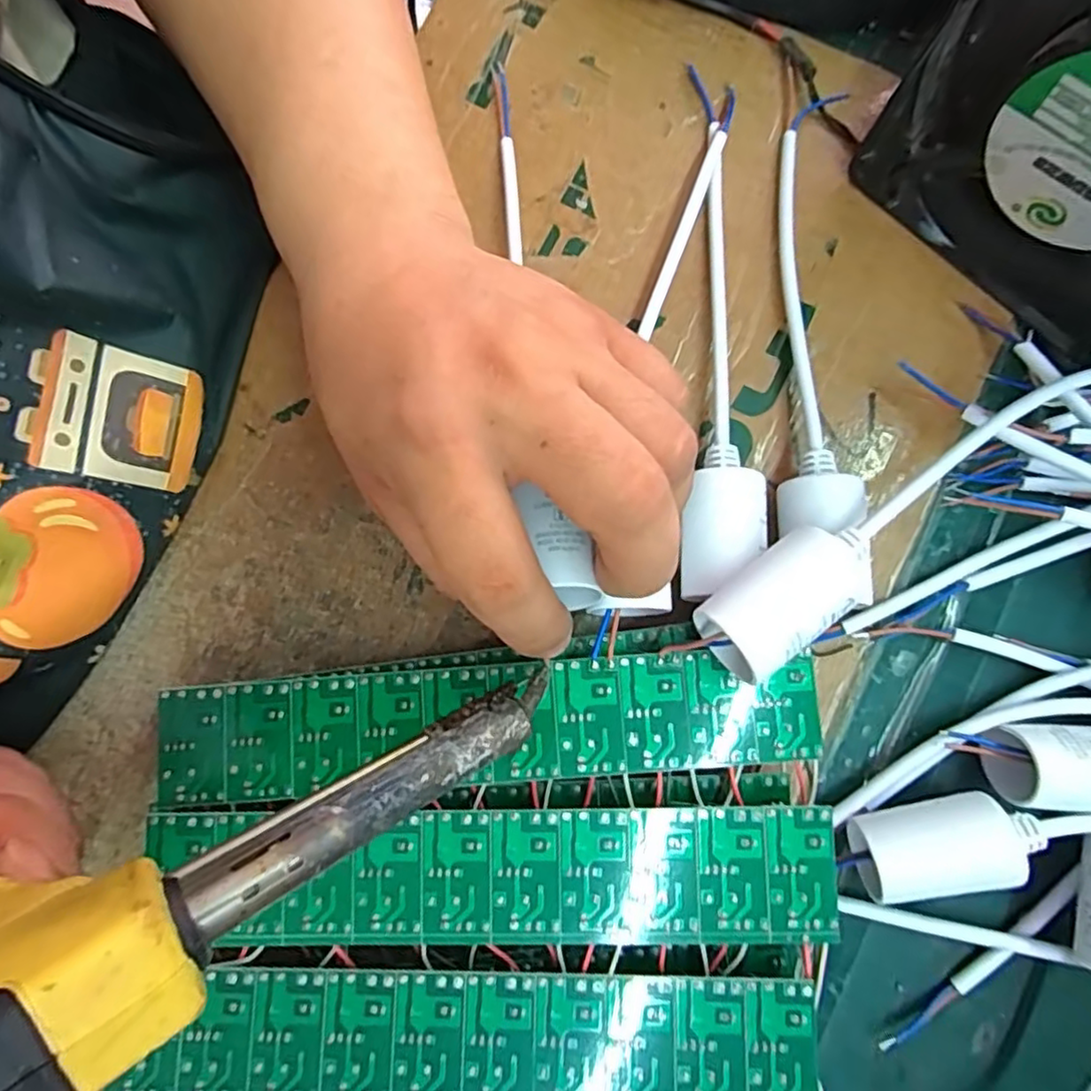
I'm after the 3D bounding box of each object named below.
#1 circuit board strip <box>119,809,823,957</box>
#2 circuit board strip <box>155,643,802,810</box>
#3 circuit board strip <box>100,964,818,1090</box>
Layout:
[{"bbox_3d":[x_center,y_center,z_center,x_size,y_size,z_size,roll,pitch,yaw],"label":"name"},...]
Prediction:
[{"bbox_3d":[-0.016,0.099,0.191,0.200,0.007,0.039,0,83,0],"label":"circuit board strip"},{"bbox_3d":[-0.017,0.055,0.197,0.200,0.004,0.035,-3,82,0],"label":"circuit board strip"},{"bbox_3d":[-0.020,0.145,0.184,0.192,0.004,0.039,1,83,1],"label":"circuit board strip"}]

